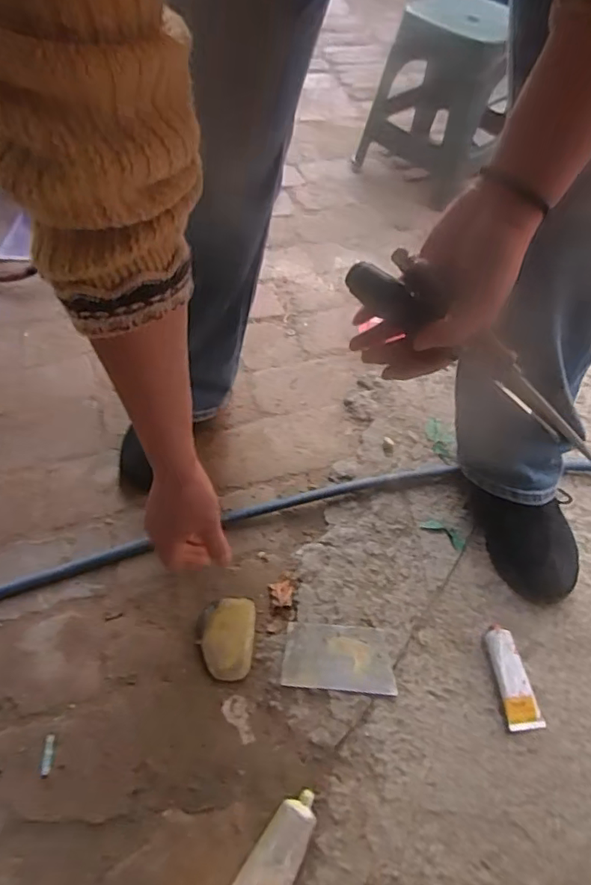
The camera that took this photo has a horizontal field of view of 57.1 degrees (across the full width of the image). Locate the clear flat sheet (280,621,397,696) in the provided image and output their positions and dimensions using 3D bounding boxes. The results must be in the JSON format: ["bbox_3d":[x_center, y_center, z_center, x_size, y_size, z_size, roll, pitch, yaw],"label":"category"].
[{"bbox_3d":[0.049,0.248,0.629,0.124,0.010,0.076,2,49,6],"label":"clear flat sheet"}]

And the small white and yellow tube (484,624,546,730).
[{"bbox_3d":[0.239,0.261,0.606,0.037,0.021,0.104,-7,50,-4],"label":"small white and yellow tube"}]

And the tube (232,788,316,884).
[{"bbox_3d":[-0.024,0.399,0.506,0.049,0.030,0.137,24,54,20],"label":"tube"}]

